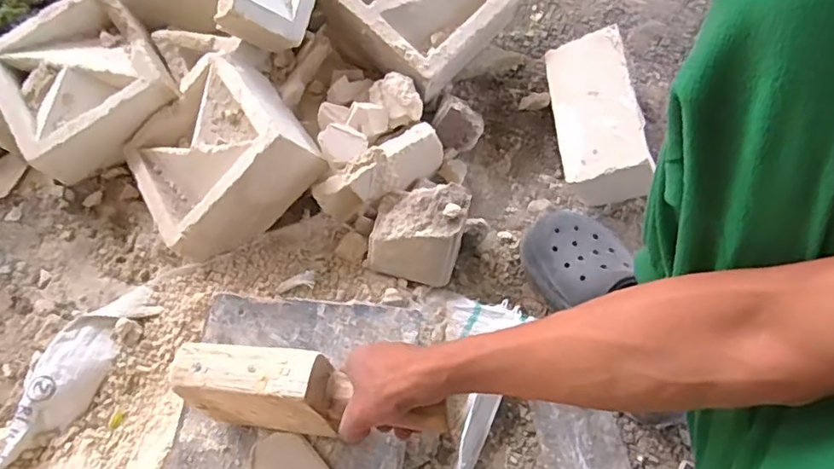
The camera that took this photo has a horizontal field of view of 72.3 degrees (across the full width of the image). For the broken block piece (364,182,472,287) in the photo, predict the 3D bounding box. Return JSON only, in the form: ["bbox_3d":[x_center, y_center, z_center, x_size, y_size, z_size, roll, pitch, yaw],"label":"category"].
[{"bbox_3d":[0.001,-0.004,0.704,0.108,0.092,0.106,16,68,7],"label":"broken block piece"}]

